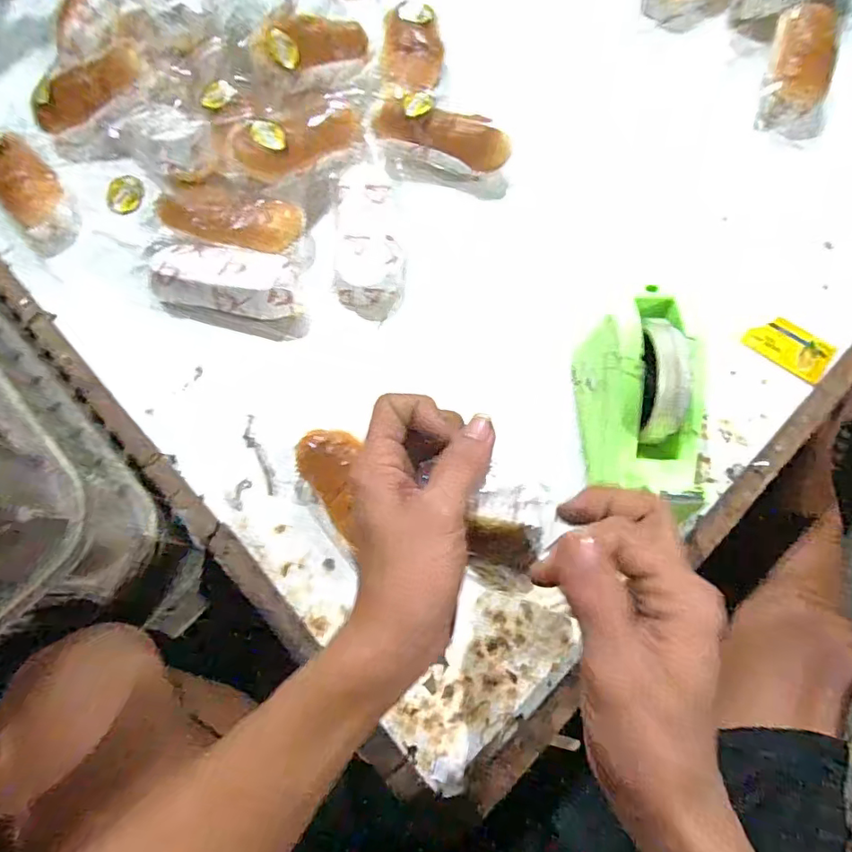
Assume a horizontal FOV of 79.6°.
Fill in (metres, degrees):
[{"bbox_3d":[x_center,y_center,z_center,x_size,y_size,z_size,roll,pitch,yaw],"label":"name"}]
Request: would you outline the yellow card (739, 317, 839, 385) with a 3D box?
[{"bbox_3d":[0.348,-0.077,0.488,0.046,0.004,0.071,-45,71,-8],"label":"yellow card"}]

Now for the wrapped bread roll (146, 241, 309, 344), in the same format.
[{"bbox_3d":[-0.188,-0.136,0.492,0.151,0.049,0.070,15,72,7],"label":"wrapped bread roll"}]

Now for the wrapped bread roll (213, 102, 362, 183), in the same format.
[{"bbox_3d":[-0.130,-0.290,0.517,0.153,0.034,0.060,-28,72,-25],"label":"wrapped bread roll"}]

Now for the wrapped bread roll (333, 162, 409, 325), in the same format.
[{"bbox_3d":[-0.056,-0.189,0.508,0.069,0.040,0.158,-1,71,1],"label":"wrapped bread roll"}]

